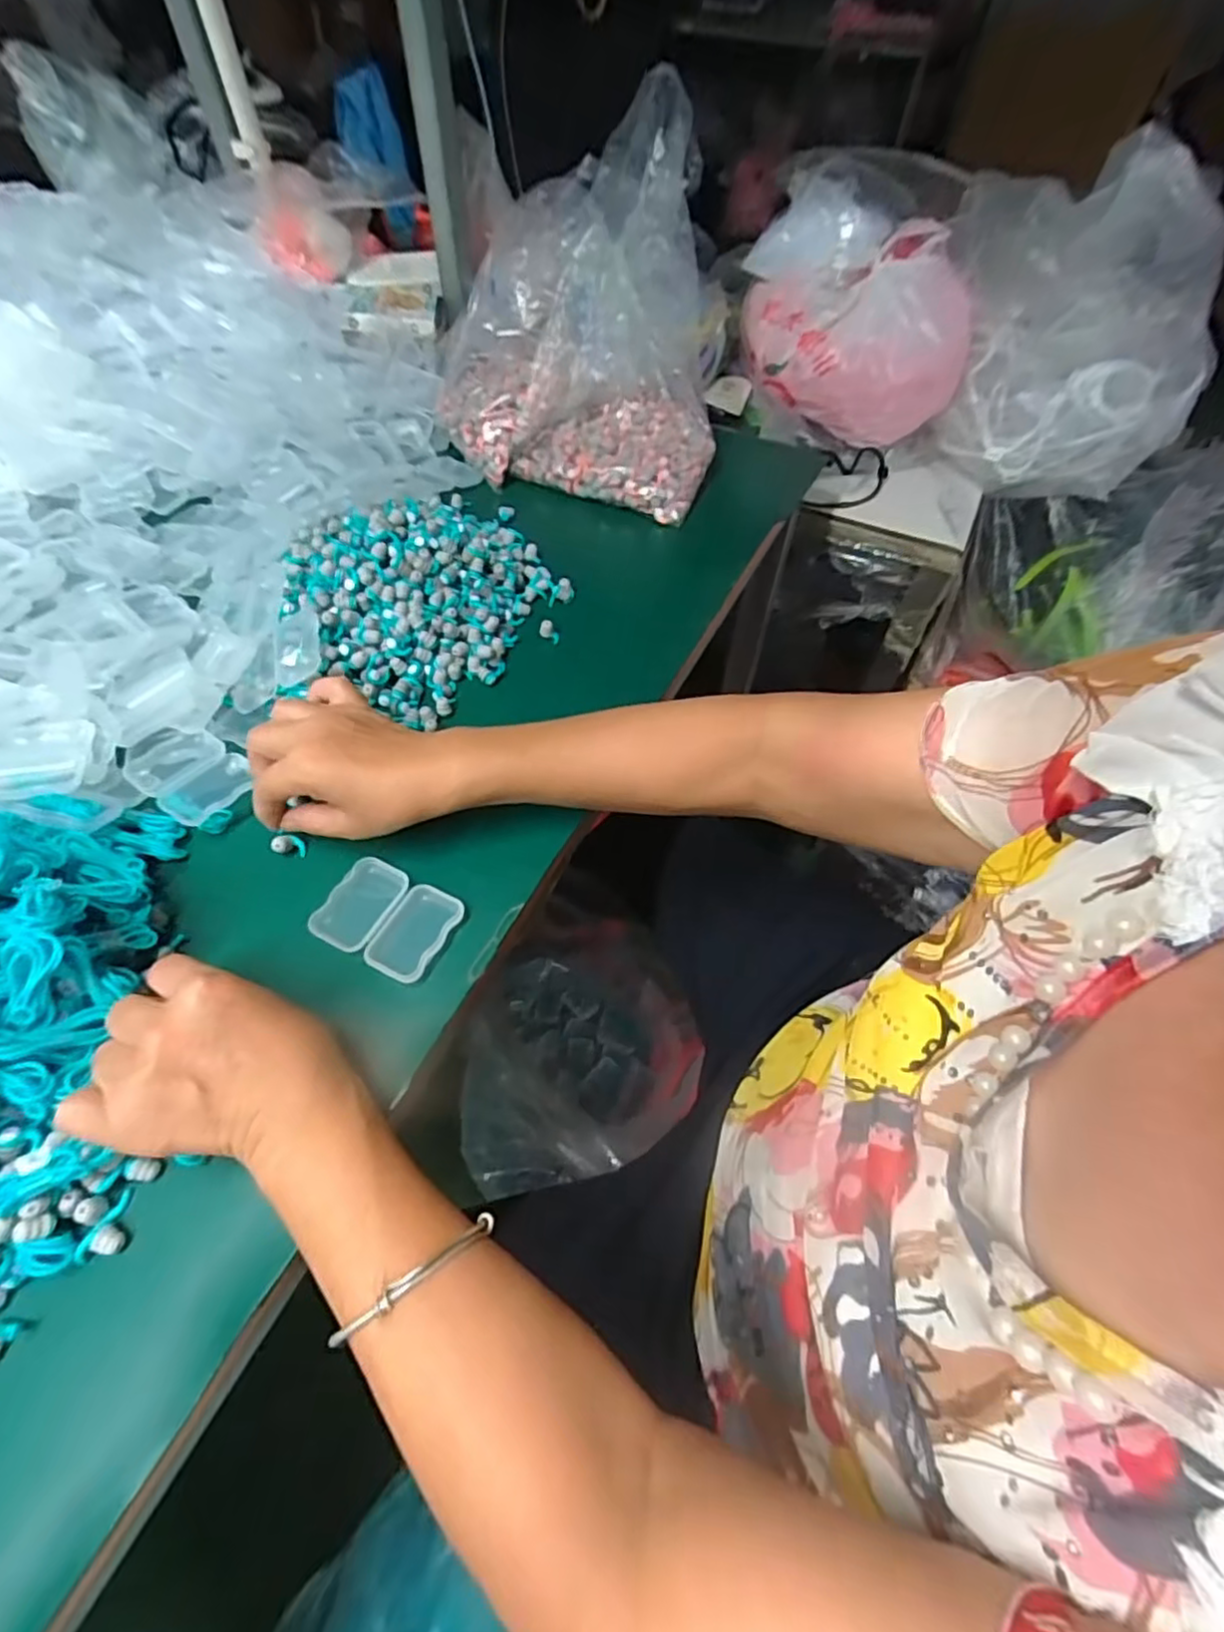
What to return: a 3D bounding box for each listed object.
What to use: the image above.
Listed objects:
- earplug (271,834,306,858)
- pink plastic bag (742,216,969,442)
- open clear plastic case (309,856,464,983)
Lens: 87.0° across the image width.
[{"bbox_3d":[-0.203,0.019,0.405,0.017,0.016,0.010,-11,57,-9],"label":"earplug"},{"bbox_3d":[0.295,-0.557,0.752,0.251,0.150,0.151,-10,56,-9],"label":"pink plastic bag"},{"bbox_3d":[-0.131,0.061,0.381,0.076,0.011,0.056,23,58,13],"label":"open clear plastic case"}]

